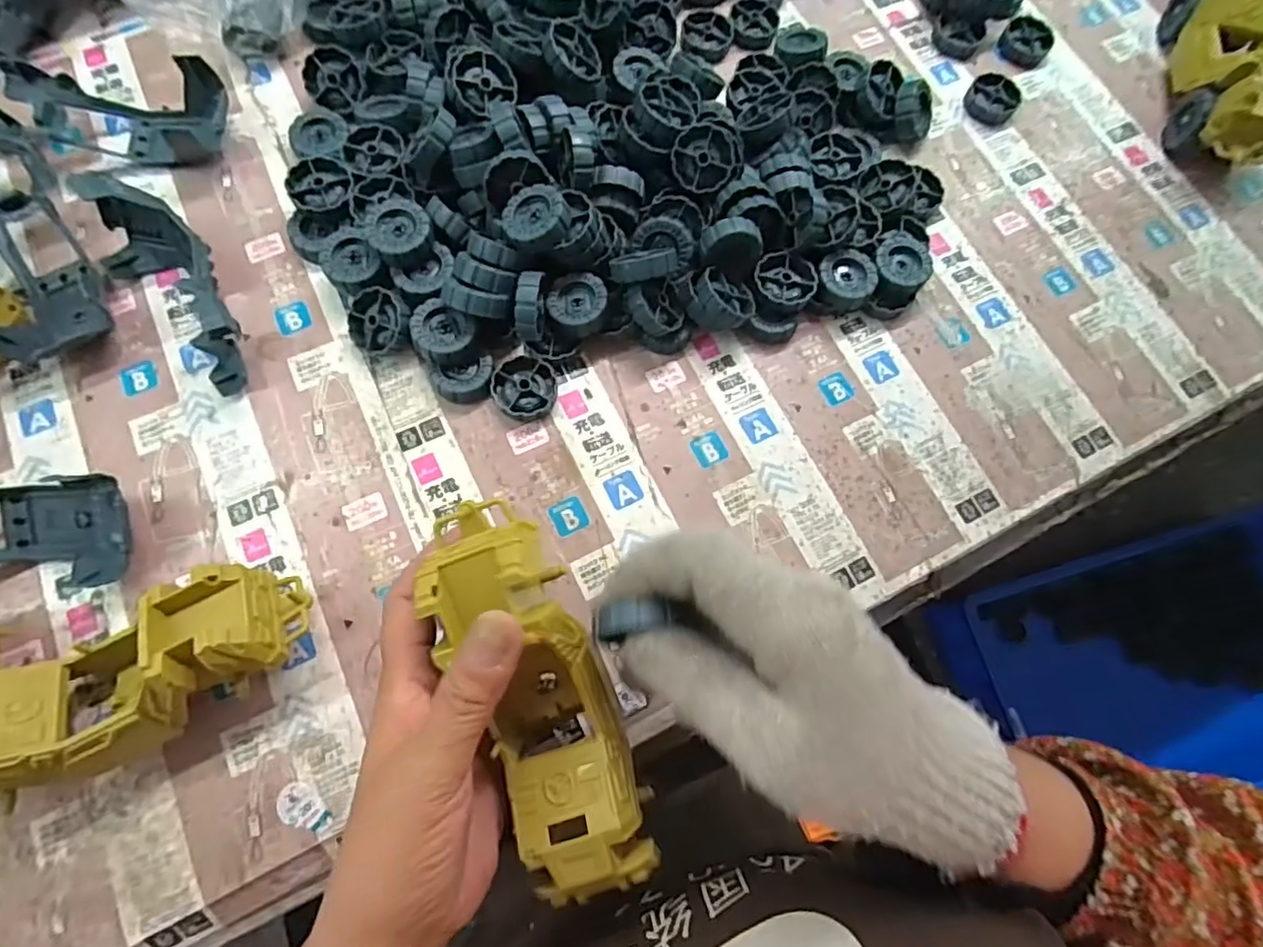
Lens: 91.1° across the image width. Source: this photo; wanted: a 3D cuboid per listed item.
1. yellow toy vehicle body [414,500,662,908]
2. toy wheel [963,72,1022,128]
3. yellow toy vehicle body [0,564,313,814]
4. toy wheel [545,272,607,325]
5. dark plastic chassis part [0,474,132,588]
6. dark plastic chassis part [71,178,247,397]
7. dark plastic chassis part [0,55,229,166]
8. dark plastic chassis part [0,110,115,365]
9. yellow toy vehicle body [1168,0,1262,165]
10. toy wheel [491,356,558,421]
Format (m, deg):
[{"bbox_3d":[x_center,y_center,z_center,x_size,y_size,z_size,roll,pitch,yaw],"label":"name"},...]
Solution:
[{"bbox_3d":[-0.040,0.094,0.270,0.055,0.056,0.167,-21,92,-8],"label":"yellow toy vehicle body"},{"bbox_3d":[0.275,-0.285,0.471,0.038,0.011,0.040,0,73,-1],"label":"toy wheel"},{"bbox_3d":[-0.240,0.100,0.302,0.165,0.067,0.057,-25,78,-10],"label":"yellow toy vehicle body"},{"bbox_3d":[-0.033,-0.105,0.381,0.036,0.014,0.035,1,74,-3],"label":"toy wheel"},{"bbox_3d":[-0.334,0.032,0.326,0.137,0.046,0.059,-3,75,-4],"label":"dark plastic chassis part"},{"bbox_3d":[-0.267,-0.114,0.361,0.134,0.053,0.052,44,76,8],"label":"dark plastic chassis part"},{"bbox_3d":[-0.327,-0.232,0.400,0.129,0.037,0.051,-3,75,-4],"label":"dark plastic chassis part"},{"bbox_3d":[-0.377,-0.156,0.381,0.060,0.036,0.187,-31,79,-11],"label":"dark plastic chassis part"},{"bbox_3d":[0.443,-0.301,0.457,0.047,0.063,0.166,12,73,2],"label":"yellow toy vehicle body"},{"bbox_3d":[-0.065,-0.052,0.379,0.038,0.012,0.038,1,74,-3],"label":"toy wheel"}]

